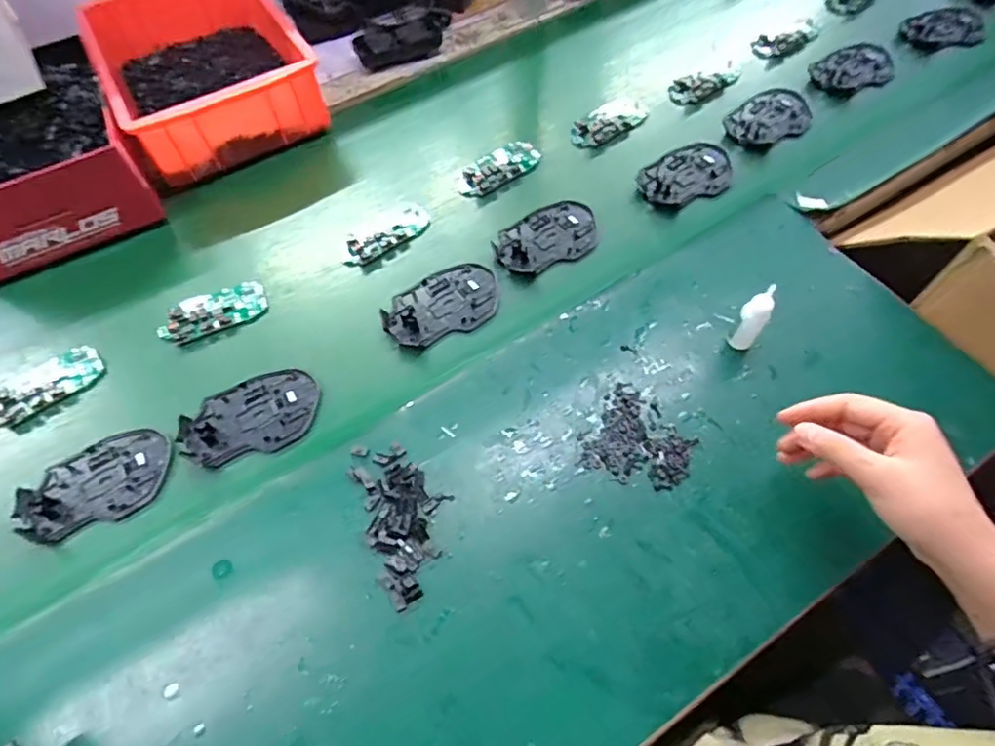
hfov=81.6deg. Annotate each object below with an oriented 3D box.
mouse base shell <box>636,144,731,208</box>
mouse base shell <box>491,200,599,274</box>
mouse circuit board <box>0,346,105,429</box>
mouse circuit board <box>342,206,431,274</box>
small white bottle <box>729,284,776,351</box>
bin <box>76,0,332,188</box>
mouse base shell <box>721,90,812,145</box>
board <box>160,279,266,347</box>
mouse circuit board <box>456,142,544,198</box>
[{"bbox_3d":[0.205,-0.214,0.620,0.106,0.011,0.071,-32,66,-16],"label":"mouse base shell"},{"bbox_3d":[0.050,-0.138,0.581,0.108,0.011,0.071,-29,65,-14],"label":"mouse base shell"},{"bbox_3d":[-0.405,0.010,0.518,0.047,0.014,0.093,40,69,20],"label":"mouse circuit board"},{"bbox_3d":[-0.114,-0.145,0.591,0.098,0.011,0.045,-39,68,-19],"label":"mouse circuit board"},{"bbox_3d":[0.211,-0.042,0.481,0.021,0.077,0.019,33,67,17],"label":"small white bottle"},{"bbox_3d":[-0.348,-0.367,0.678,0.204,0.084,0.290,-27,64,-13],"label":"bin"},{"bbox_3d":[0.308,-0.290,0.658,0.110,0.014,0.071,-26,64,-13],"label":"mouse base shell"},{"bbox_3d":[-0.271,-0.057,0.548,0.099,0.013,0.043,-24,64,-12],"label":"board"},{"bbox_3d":[0.003,-0.227,0.634,0.103,0.014,0.047,-39,68,-18],"label":"mouse circuit board"}]

